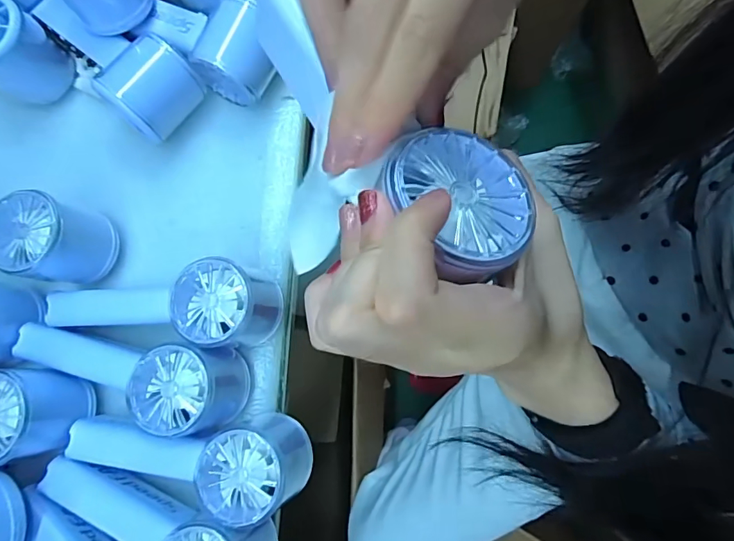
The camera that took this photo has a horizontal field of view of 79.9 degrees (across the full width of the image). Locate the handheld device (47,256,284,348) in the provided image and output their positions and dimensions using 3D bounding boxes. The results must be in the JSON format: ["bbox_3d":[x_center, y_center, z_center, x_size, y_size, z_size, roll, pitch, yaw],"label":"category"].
[{"bbox_3d":[-0.140,0.025,0.303,0.156,0.052,0.056,-2,79,0],"label":"handheld device"}]

